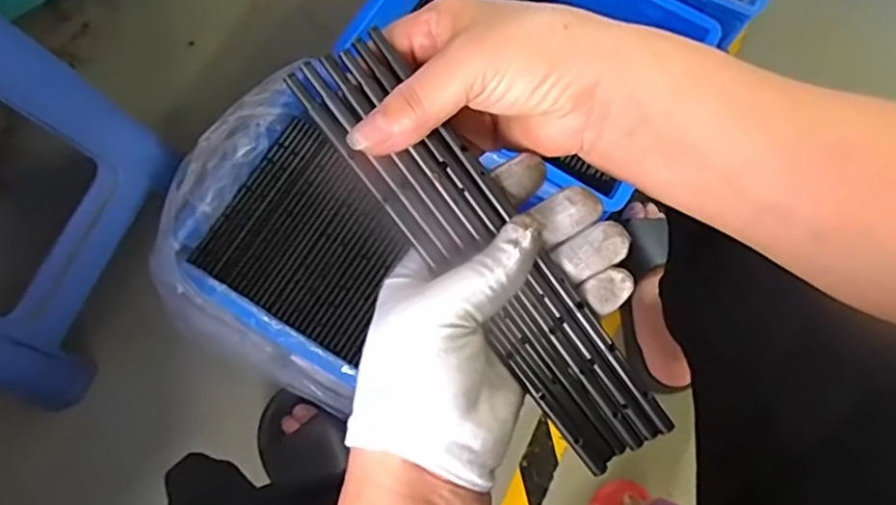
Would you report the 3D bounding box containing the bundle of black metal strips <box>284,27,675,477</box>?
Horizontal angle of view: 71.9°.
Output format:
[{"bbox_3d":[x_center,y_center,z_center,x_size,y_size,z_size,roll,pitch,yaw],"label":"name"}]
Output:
[{"bbox_3d":[0.018,0.002,0.277,0.046,0.016,0.221,-39,95,-11],"label":"bundle of black metal strips"}]

